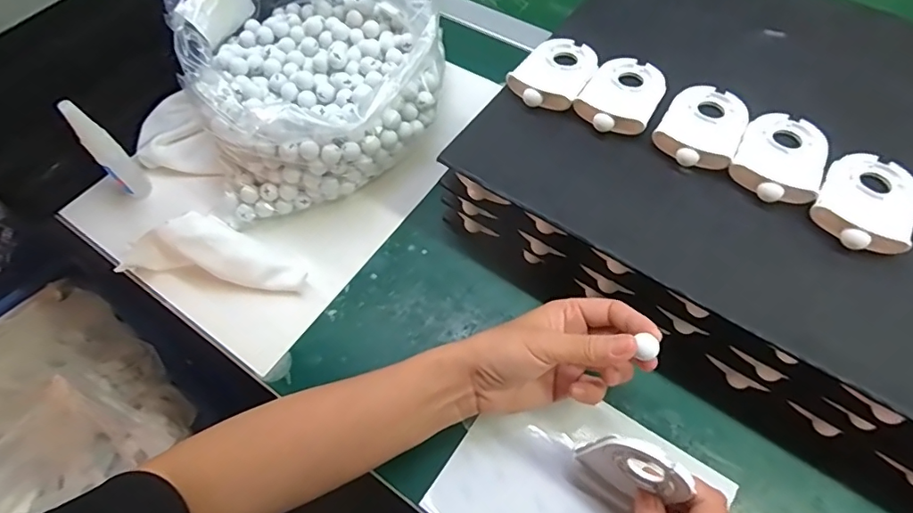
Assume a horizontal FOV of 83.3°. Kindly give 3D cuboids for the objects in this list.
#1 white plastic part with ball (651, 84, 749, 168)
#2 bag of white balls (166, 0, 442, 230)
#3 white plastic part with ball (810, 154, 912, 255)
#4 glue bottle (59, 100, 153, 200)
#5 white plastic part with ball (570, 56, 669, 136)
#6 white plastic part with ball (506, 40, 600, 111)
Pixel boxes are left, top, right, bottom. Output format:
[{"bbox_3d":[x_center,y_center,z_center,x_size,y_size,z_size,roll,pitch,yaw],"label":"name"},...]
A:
[{"bbox_3d":[0.193,-0.104,0.401,0.058,0.015,0.088,26,65,17],"label":"white plastic part with ball"},{"bbox_3d":[-0.131,-0.174,0.483,0.222,0.119,0.212,-19,61,-8],"label":"bag of white balls"},{"bbox_3d":[0.287,-0.039,0.359,0.059,0.013,0.086,29,65,18],"label":"white plastic part with ball"},{"bbox_3d":[-0.314,-0.096,0.459,0.024,0.108,0.025,-40,65,-18],"label":"glue bottle"},{"bbox_3d":[0.138,-0.133,0.421,0.057,0.016,0.087,30,66,19],"label":"white plastic part with ball"},{"bbox_3d":[0.085,-0.156,0.436,0.056,0.017,0.084,30,66,19],"label":"white plastic part with ball"}]

